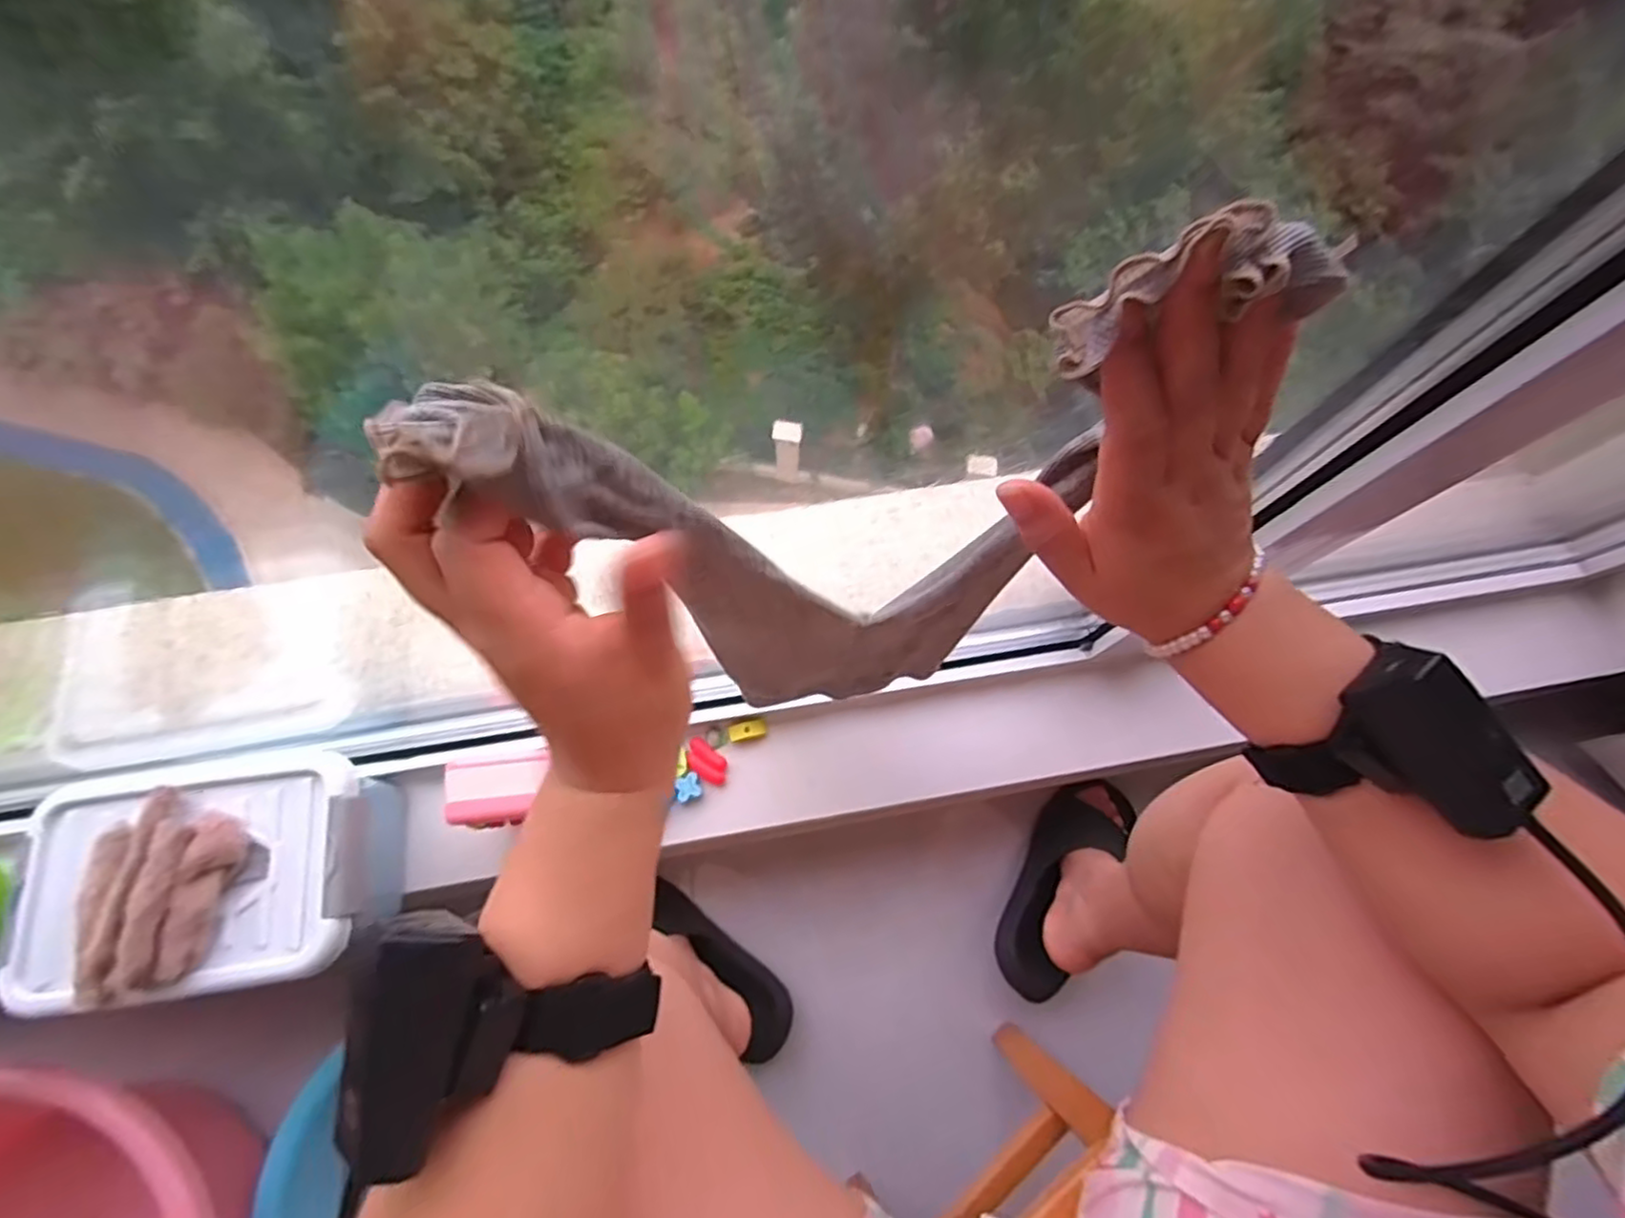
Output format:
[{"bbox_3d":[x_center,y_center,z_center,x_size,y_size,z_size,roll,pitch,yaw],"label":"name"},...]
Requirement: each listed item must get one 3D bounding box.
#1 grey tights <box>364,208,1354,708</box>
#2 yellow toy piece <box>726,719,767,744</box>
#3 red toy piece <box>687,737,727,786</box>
[{"bbox_3d":[0.022,-0.009,0.404,0.287,0.456,0.036,-9,73,-4],"label":"grey tights"},{"bbox_3d":[-0.069,0.129,0.720,0.039,0.006,0.019,-12,73,-5],"label":"yellow toy piece"},{"bbox_3d":[-0.108,0.158,0.707,0.050,0.012,0.030,35,75,10],"label":"red toy piece"}]

